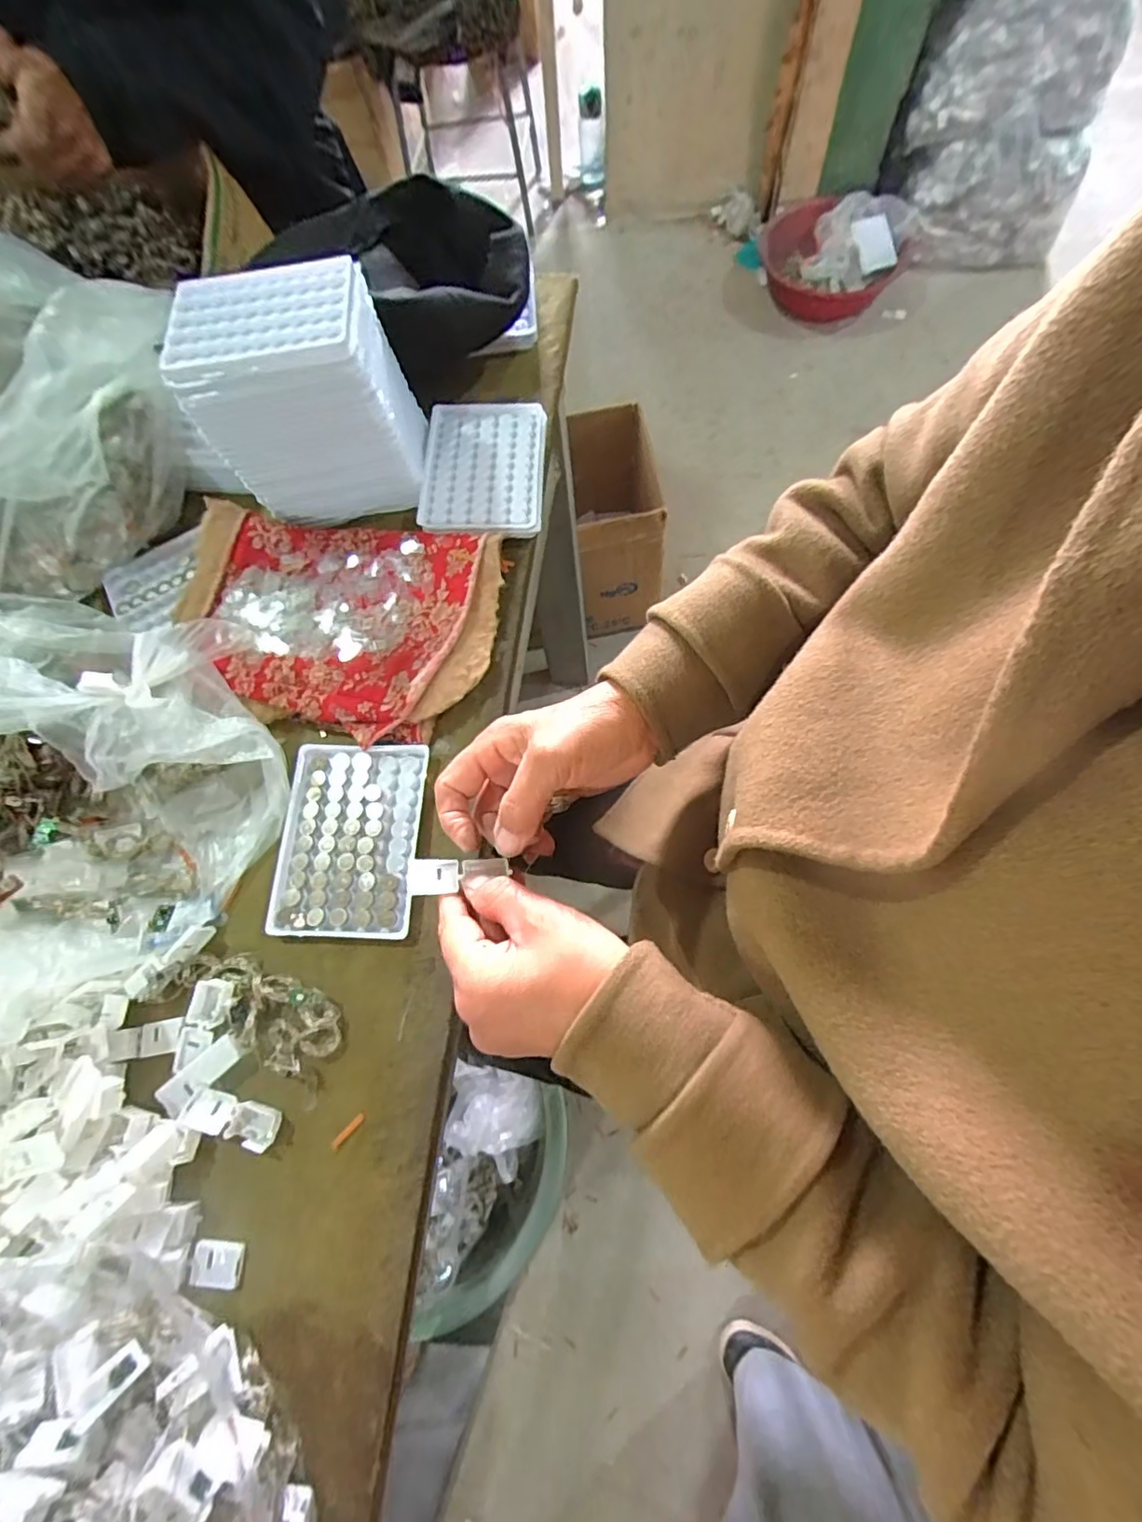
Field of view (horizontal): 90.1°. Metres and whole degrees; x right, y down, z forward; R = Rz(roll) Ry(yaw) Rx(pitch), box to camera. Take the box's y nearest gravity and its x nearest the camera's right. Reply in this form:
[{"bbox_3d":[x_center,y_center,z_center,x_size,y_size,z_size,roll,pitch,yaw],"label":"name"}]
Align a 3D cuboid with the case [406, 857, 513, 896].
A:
[{"bbox_3d":[-0.063,0.061,0.319,0.056,0.006,0.019,-7,72,-20],"label":"case"}]

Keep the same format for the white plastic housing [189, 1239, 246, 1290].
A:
[{"bbox_3d":[-0.192,0.274,0.310,0.028,0.004,0.020,4,72,1],"label":"white plastic housing"}]

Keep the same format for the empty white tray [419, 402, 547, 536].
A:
[{"bbox_3d":[-0.071,-0.239,0.467,0.097,0.010,0.131,1,72,0],"label":"empty white tray"}]

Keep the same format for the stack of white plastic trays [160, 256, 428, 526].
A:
[{"bbox_3d":[-0.194,-0.269,0.424,0.133,0.121,0.091,-11,71,2],"label":"stack of white plastic trays"}]

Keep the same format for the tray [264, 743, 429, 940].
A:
[{"bbox_3d":[-0.149,0.051,0.382,0.092,0.009,0.128,1,72,0],"label":"tray"}]

